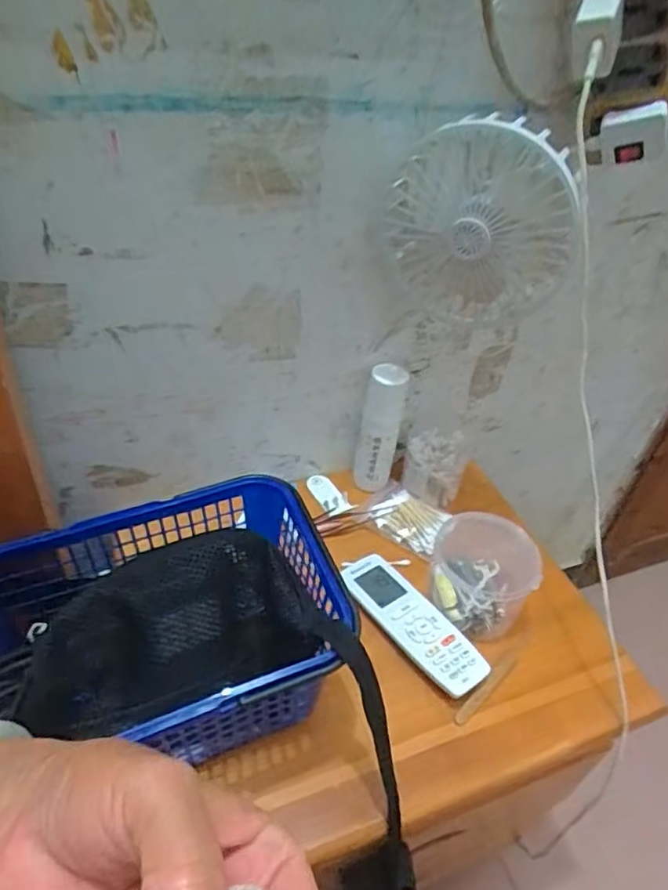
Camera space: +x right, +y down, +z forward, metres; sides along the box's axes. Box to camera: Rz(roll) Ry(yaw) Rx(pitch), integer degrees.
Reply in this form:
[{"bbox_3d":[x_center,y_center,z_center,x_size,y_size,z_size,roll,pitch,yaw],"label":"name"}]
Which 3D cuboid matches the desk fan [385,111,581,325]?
[{"bbox_3d":[0.115,-0.168,0.468,0.143,0.162,0.060,27,45,22],"label":"desk fan"}]

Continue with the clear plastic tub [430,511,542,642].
[{"bbox_3d":[0.141,0.120,0.563,0.089,0.078,0.099,11,41,5],"label":"clear plastic tub"}]

